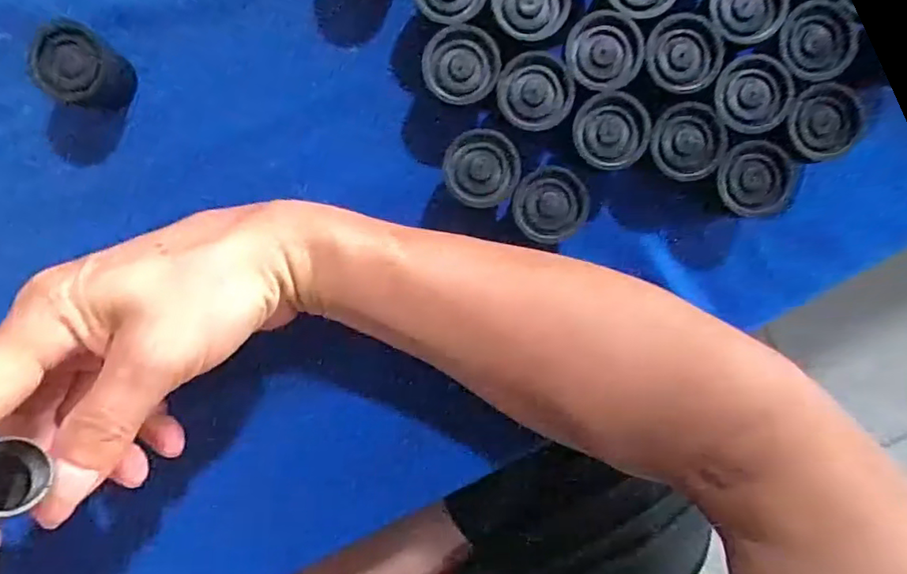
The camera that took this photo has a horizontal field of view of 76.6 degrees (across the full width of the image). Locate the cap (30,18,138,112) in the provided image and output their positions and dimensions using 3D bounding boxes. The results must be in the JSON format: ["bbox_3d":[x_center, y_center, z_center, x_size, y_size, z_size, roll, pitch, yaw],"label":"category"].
[{"bbox_3d":[-0.177,-0.105,0.278,0.029,0.033,0.034,19,94,-2],"label":"cap"}]

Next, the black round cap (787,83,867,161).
[{"bbox_3d":[0.169,-0.075,0.260,0.031,0.005,0.032,0,95,-1],"label":"black round cap"}]

